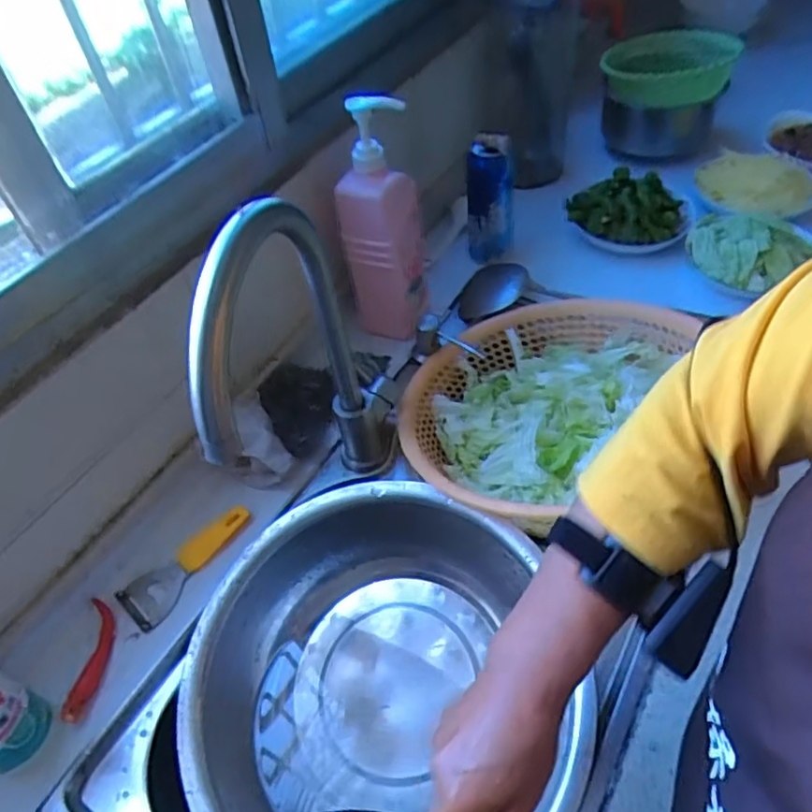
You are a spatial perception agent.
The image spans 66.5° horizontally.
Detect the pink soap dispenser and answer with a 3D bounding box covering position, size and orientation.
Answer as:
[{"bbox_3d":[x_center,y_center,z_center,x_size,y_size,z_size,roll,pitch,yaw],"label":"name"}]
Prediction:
[{"bbox_3d":[-0.029,-0.207,0.730,0.089,0.302,0.057,-2,49,5],"label":"pink soap dispenser"}]

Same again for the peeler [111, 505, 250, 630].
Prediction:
[{"bbox_3d":[-0.220,0.160,0.636,0.147,0.008,0.055,-39,56,-24],"label":"peeler"}]

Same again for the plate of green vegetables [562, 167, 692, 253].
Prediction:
[{"bbox_3d":[0.321,-0.283,0.879,0.160,0.047,0.151,-3,49,4],"label":"plate of green vegetables"}]

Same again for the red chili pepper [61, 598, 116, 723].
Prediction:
[{"bbox_3d":[-0.292,0.233,0.576,0.025,0.017,0.110,-6,49,2],"label":"red chili pepper"}]

